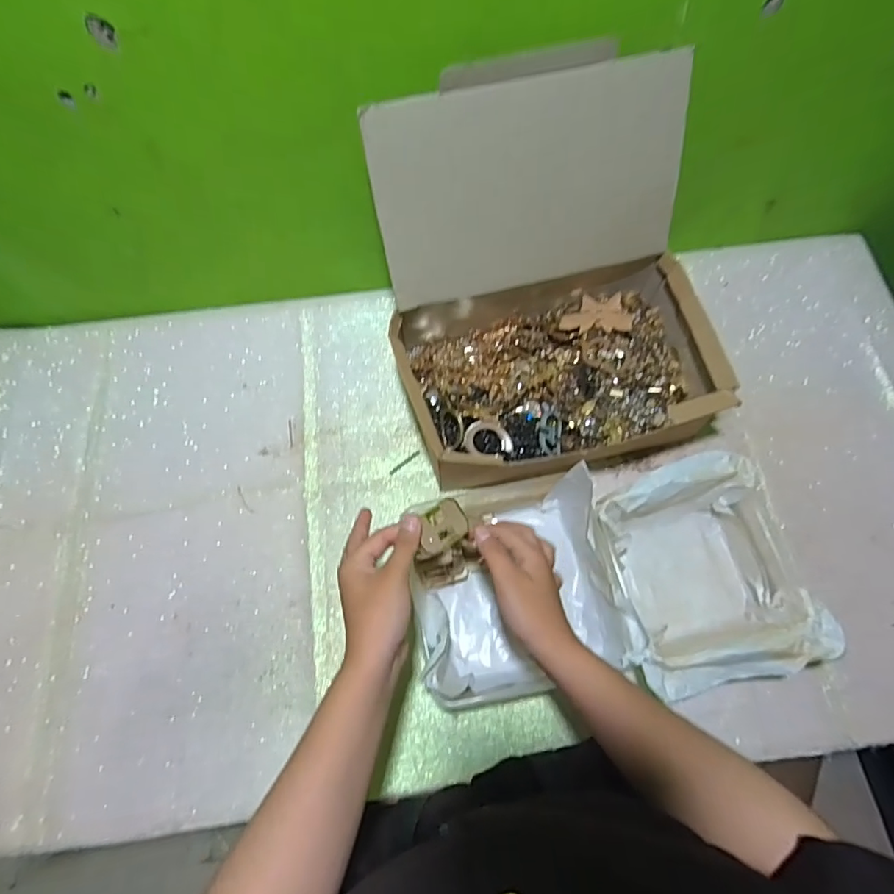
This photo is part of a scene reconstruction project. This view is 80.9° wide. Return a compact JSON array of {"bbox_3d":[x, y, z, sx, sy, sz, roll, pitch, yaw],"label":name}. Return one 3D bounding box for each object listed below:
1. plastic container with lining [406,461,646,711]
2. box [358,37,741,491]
[{"bbox_3d":[0.066,0.137,0.533,0.194,0.092,0.200,-13,68,-4],"label":"plastic container with lining"},{"bbox_3d":[0.110,-0.164,0.547,0.326,0.296,0.304,-12,68,-4],"label":"box"}]

